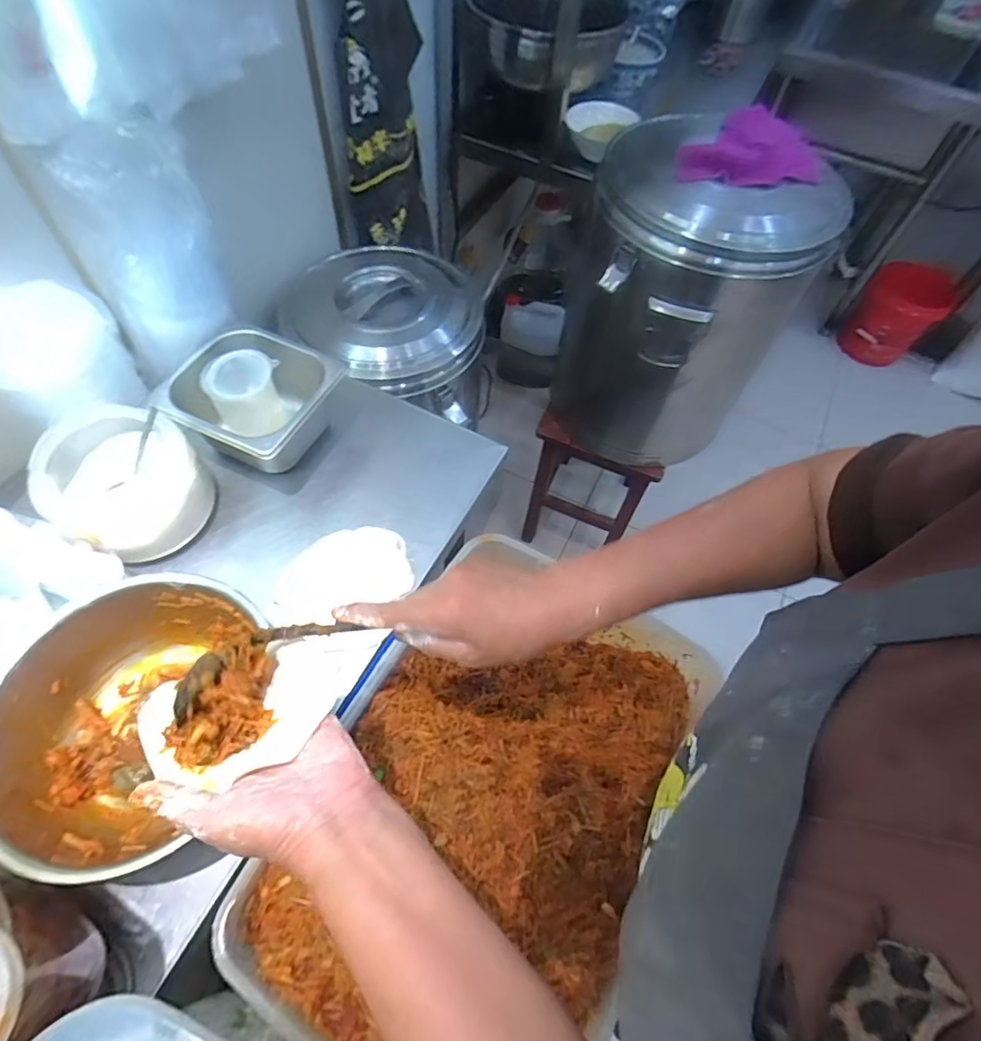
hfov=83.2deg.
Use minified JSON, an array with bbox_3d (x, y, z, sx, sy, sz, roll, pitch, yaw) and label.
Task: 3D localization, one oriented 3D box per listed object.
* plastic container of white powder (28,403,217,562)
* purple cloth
[{"bbox_3d":[-0.395,-0.043,0.594,0.142,0.100,0.138,2,60,-3],"label":"plastic container of white powder"},{"bbox_3d":[0.365,-0.543,0.802,0.215,0.043,0.166,-3,60,-5],"label":"purple cloth"}]

